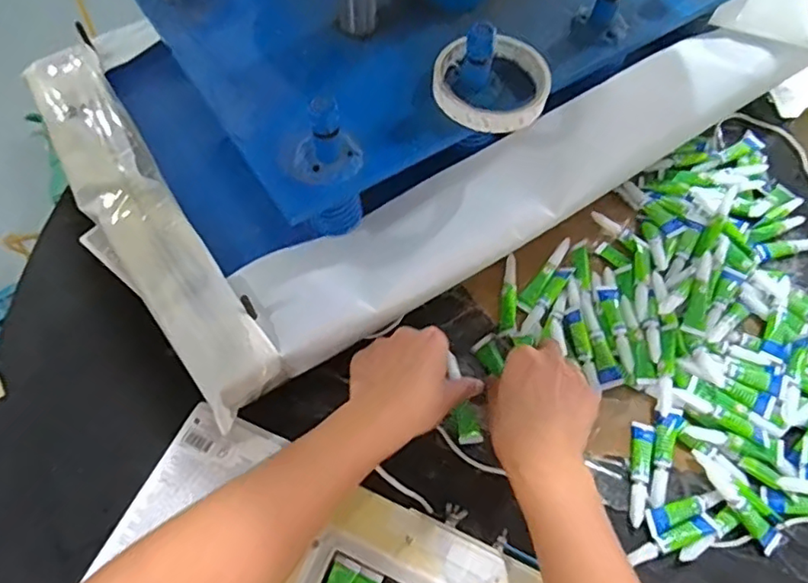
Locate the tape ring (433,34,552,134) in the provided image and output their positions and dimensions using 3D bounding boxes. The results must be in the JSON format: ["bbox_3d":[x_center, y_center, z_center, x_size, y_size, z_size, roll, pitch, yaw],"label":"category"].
[{"bbox_3d":[0.068,-0.162,0.459,0.088,0.019,0.081,1,63,-3],"label":"tape ring"}]

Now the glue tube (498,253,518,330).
[{"bbox_3d":[0.097,0.001,0.538,0.015,0.009,0.074,7,63,0],"label":"glue tube"}]

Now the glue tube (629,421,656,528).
[{"bbox_3d":[0.192,0.147,0.474,0.017,0.007,0.080,12,63,3],"label":"glue tube"}]

